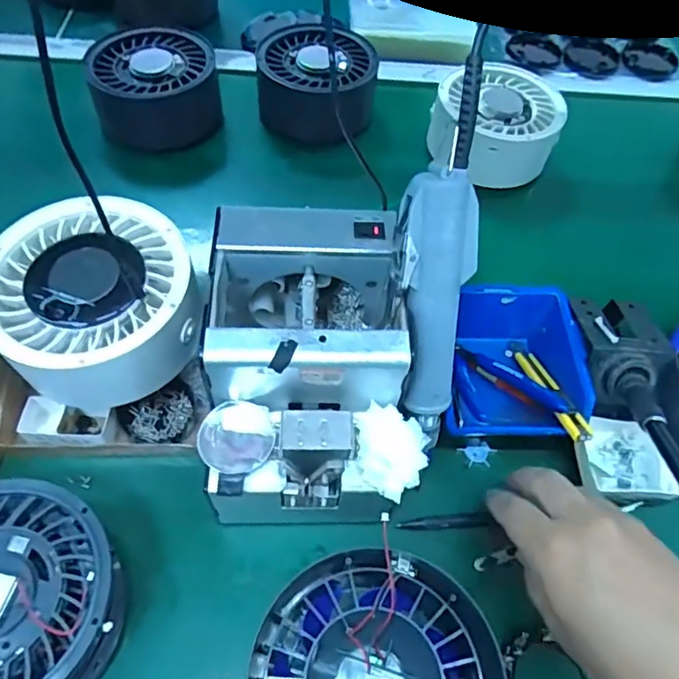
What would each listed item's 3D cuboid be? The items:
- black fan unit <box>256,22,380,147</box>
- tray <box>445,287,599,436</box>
[{"bbox_3d":[-0.028,-0.297,0.679,0.137,0.084,0.128,15,56,5],"label":"black fan unit"},{"bbox_3d":[0.136,0.021,0.467,0.110,0.061,0.128,4,56,-2],"label":"tray"}]

